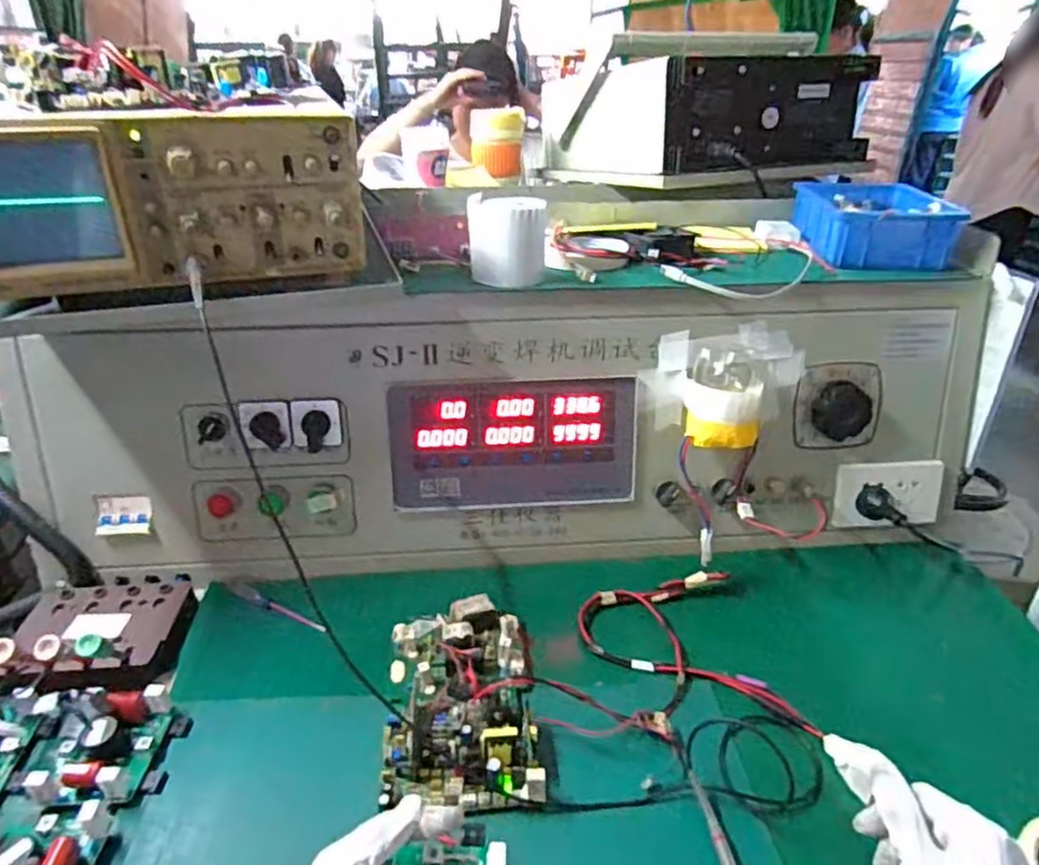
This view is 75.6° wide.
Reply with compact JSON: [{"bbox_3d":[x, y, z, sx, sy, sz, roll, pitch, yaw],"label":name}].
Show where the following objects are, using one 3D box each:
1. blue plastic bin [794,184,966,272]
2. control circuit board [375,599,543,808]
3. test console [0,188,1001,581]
[{"bbox_3d":[0.399,-0.241,0.767,0.138,0.053,0.206,5,29,9],"label":"blue plastic bin"},{"bbox_3d":[-0.048,0.215,0.564,0.121,0.035,0.186,-1,29,-2],"label":"control circuit board"},{"bbox_3d":[-0.003,-0.039,0.756,1.002,0.281,0.246,-1,29,-2],"label":"test console"}]

